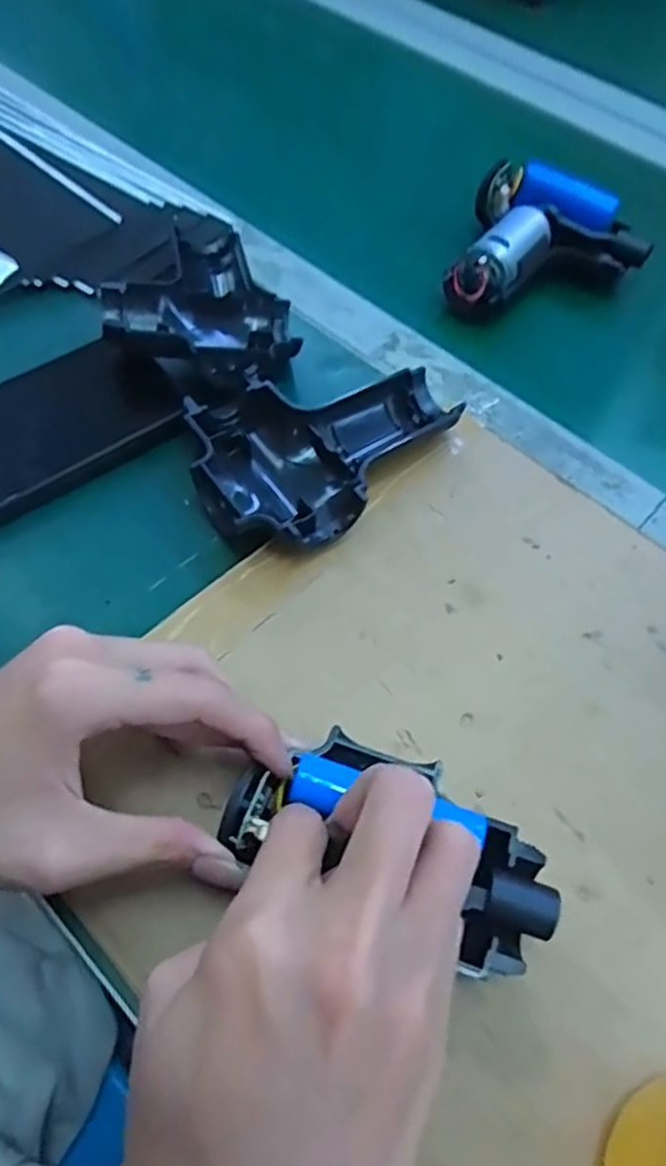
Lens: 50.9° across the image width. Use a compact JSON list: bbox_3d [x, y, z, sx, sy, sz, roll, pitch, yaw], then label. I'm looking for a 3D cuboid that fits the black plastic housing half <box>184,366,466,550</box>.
[{"bbox_3d":[-0.011,-0.074,0.358,0.099,0.025,0.134,39,64,19],"label":"black plastic housing half"}]

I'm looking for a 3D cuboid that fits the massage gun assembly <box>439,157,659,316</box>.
[{"bbox_3d":[0.124,-0.228,0.456,0.126,0.037,0.096,-20,62,-15],"label":"massage gun assembly"}]

